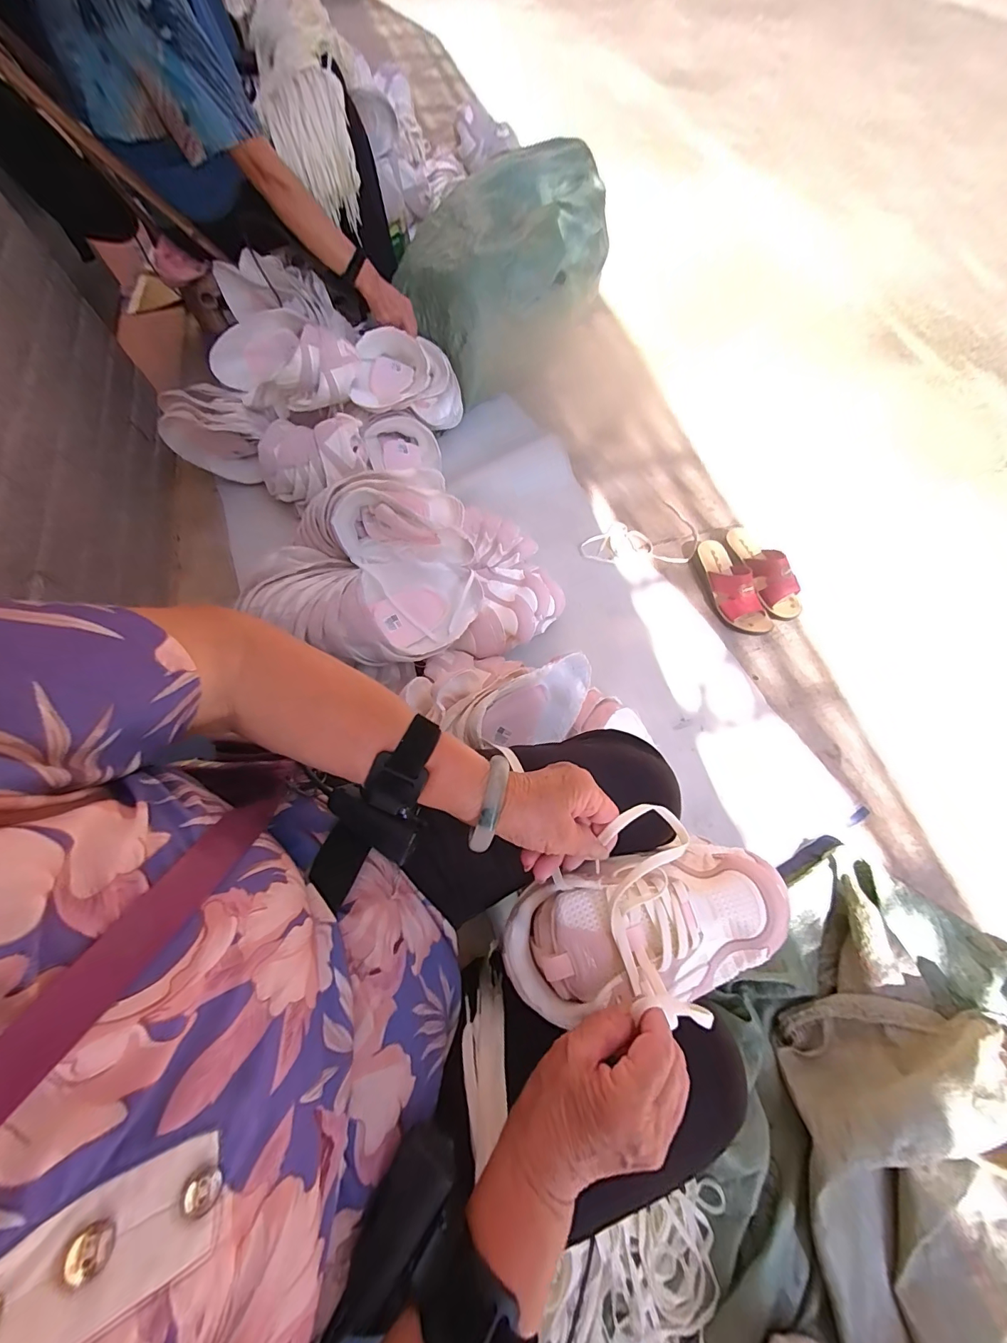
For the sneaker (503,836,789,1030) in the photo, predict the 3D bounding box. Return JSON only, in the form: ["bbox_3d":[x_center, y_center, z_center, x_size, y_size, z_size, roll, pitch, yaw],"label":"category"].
[{"bbox_3d":[0.111,0.202,0.349,0.214,0.091,0.102,-13,68,-2],"label":"sneaker"}]

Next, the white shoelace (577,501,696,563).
[{"bbox_3d":[0.317,-0.283,0.993,0.269,0.011,0.152,-28,70,-12],"label":"white shoelace"}]

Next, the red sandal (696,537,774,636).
[{"bbox_3d":[0.468,-0.185,0.896,0.085,0.094,0.229,-16,68,-4],"label":"red sandal"}]

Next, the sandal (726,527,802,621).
[{"bbox_3d":[0.543,-0.217,0.923,0.080,0.071,0.233,-14,68,-4],"label":"sandal"}]

